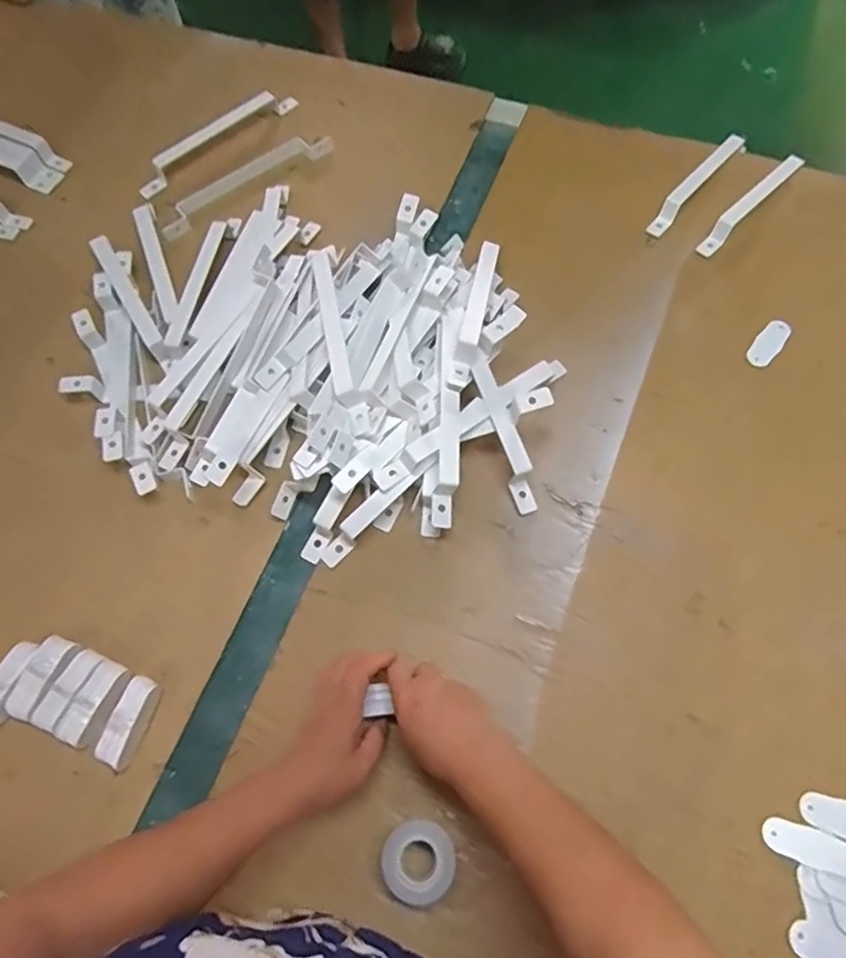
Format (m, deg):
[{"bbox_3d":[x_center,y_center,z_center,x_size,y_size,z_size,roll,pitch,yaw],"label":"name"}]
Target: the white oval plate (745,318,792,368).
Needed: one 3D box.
[{"bbox_3d":[0.409,-0.161,0.730,0.032,0.004,0.075,37,73,16],"label":"white oval plate"}]

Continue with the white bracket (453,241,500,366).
[{"bbox_3d":[0.064,-0.205,0.697,0.022,0.025,0.202,10,53,6],"label":"white bracket"}]

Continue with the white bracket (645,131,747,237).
[{"bbox_3d":[0.366,-0.401,0.817,0.022,0.027,0.217,37,73,15],"label":"white bracket"}]

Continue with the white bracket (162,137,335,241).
[{"bbox_3d":[-0.244,-0.411,0.850,0.262,0.019,0.038,-37,71,-13],"label":"white bracket"}]

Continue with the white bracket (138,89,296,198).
[{"bbox_3d":[-0.292,-0.482,0.873,0.261,0.039,0.029,-42,72,-15],"label":"white bracket"}]

